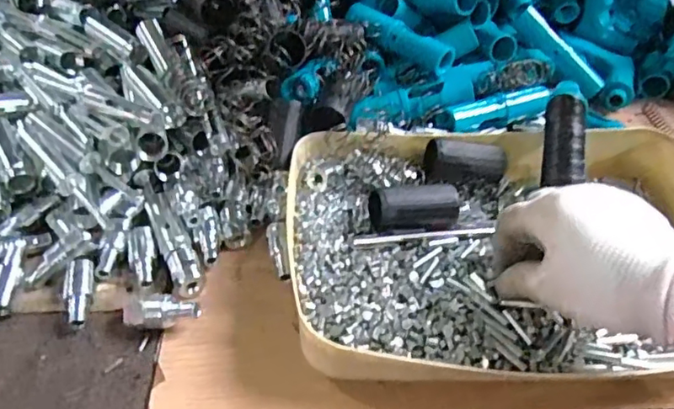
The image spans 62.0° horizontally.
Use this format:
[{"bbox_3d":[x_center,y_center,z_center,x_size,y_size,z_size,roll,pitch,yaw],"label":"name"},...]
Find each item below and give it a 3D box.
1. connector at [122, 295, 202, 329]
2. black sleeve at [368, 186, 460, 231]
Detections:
[{"bbox_3d":[-0.121,0.073,0.386,0.053,0.015,0.021,-4,44,-8],"label":"connector"},{"bbox_3d":[0.058,0.004,0.414,0.064,0.028,0.030,-5,44,-9],"label":"black sleeve"}]

